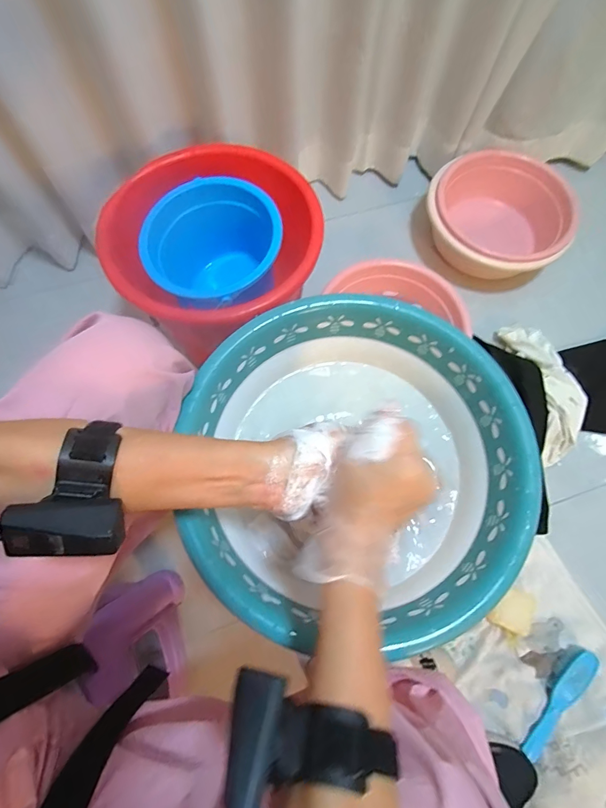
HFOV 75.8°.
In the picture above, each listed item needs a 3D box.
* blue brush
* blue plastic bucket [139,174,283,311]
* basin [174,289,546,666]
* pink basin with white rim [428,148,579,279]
[{"bbox_3d":[0.418,0.487,0.630,0.189,0.025,0.042,-42,77,-13],"label":"blue brush"},{"bbox_3d":[-0.137,-0.221,0.637,0.190,0.157,0.203,0,72,-1],"label":"blue plastic bucket"},{"bbox_3d":[0.059,0.061,0.445,0.348,0.102,0.361,0,72,-1],"label":"basin"},{"bbox_3d":[0.437,-0.419,0.901,0.302,0.156,0.246,14,72,3],"label":"pink basin with white rim"}]

